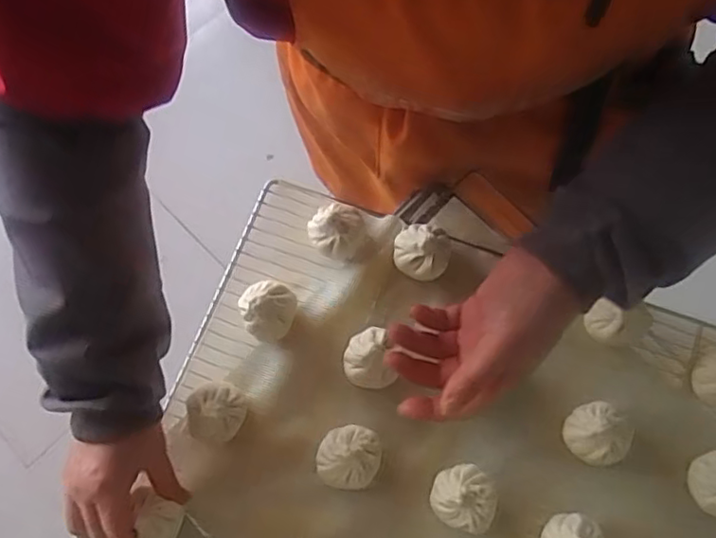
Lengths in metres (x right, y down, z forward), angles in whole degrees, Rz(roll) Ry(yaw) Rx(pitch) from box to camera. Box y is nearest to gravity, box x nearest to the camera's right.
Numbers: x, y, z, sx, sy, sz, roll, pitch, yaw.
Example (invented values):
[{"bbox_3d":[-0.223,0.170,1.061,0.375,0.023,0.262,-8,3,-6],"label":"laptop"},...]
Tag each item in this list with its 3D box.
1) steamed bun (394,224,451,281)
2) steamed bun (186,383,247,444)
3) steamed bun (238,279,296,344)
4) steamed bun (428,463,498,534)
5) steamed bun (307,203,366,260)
[{"bbox_3d":[0.059,-0.014,0.574,0.052,0.026,0.052,11,73,5],"label":"steamed bun"},{"bbox_3d":[-0.124,0.126,0.533,0.046,0.027,0.048,0,72,1],"label":"steamed bun"},{"bbox_3d":[-0.083,0.038,0.567,0.049,0.039,0.051,0,72,1],"label":"steamed bun"},{"bbox_3d":[0.090,0.190,0.509,0.051,0.028,0.050,0,72,1],"label":"steamed bun"},{"bbox_3d":[-0.020,-0.035,0.583,0.053,0.034,0.052,0,72,1],"label":"steamed bun"}]

